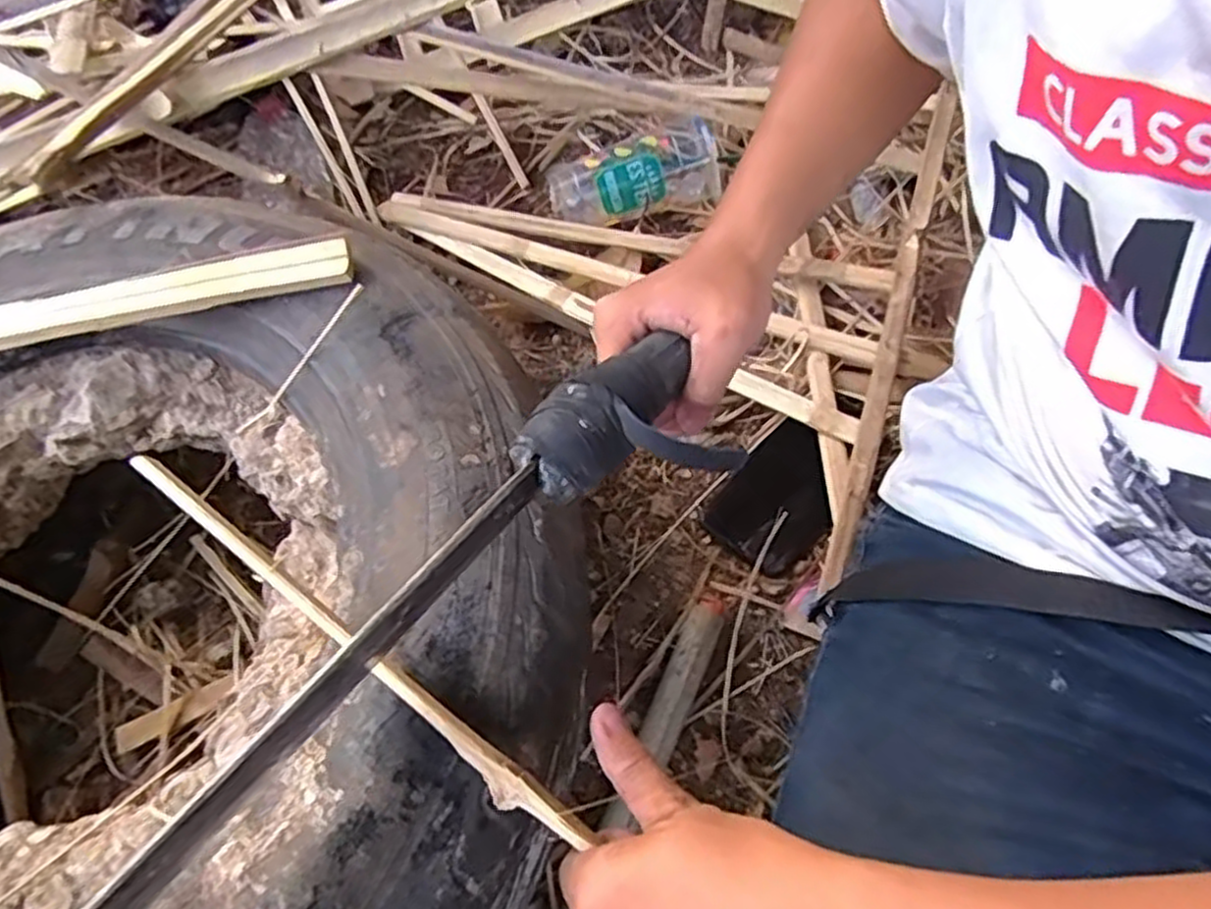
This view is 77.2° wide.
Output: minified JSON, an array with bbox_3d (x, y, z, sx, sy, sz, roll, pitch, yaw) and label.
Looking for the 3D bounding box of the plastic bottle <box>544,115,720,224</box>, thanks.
[{"bbox_3d":[0.032,-0.263,0.720,0.169,0.070,0.066,-26,60,-10],"label":"plastic bottle"}]

